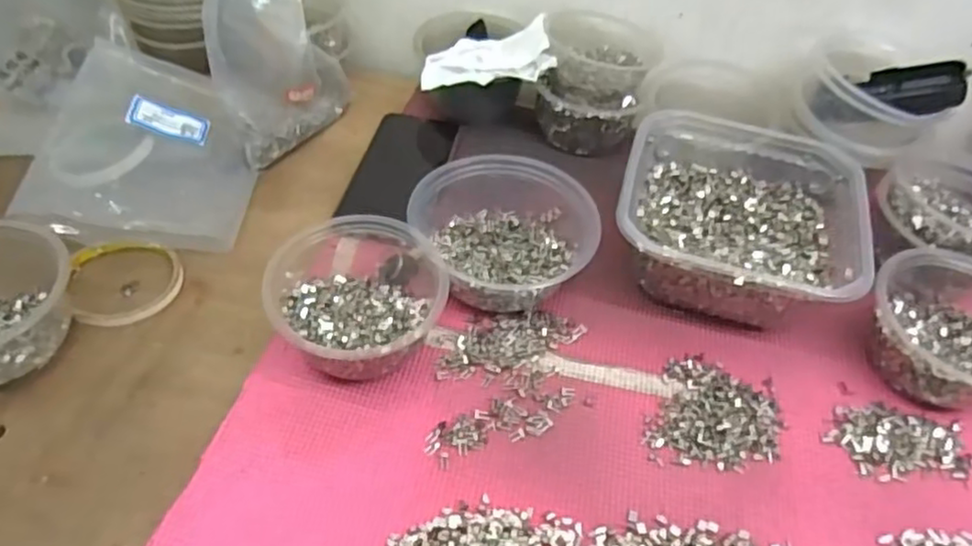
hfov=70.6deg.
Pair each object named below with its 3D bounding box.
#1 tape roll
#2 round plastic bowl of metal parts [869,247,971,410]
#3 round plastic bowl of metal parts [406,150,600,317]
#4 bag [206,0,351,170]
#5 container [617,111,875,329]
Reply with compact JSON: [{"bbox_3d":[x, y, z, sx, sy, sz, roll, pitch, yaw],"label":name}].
[{"bbox_3d":[-0.268,0.001,0.510,0.076,0.011,0.081,2,49,-2],"label":"tape roll"},{"bbox_3d":[0.333,0.038,0.482,0.121,0.059,0.112,-31,58,-27],"label":"round plastic bowl of metal parts"},{"bbox_3d":[0.009,-0.034,0.515,0.118,0.069,0.138,-29,57,-26],"label":"round plastic bowl of metal parts"},{"bbox_3d":[-0.185,-0.196,0.600,0.037,0.166,0.130,22,49,33],"label":"bag"},{"bbox_3d":[0.190,-0.041,0.534,0.171,0.072,0.174,14,50,8],"label":"container"}]

